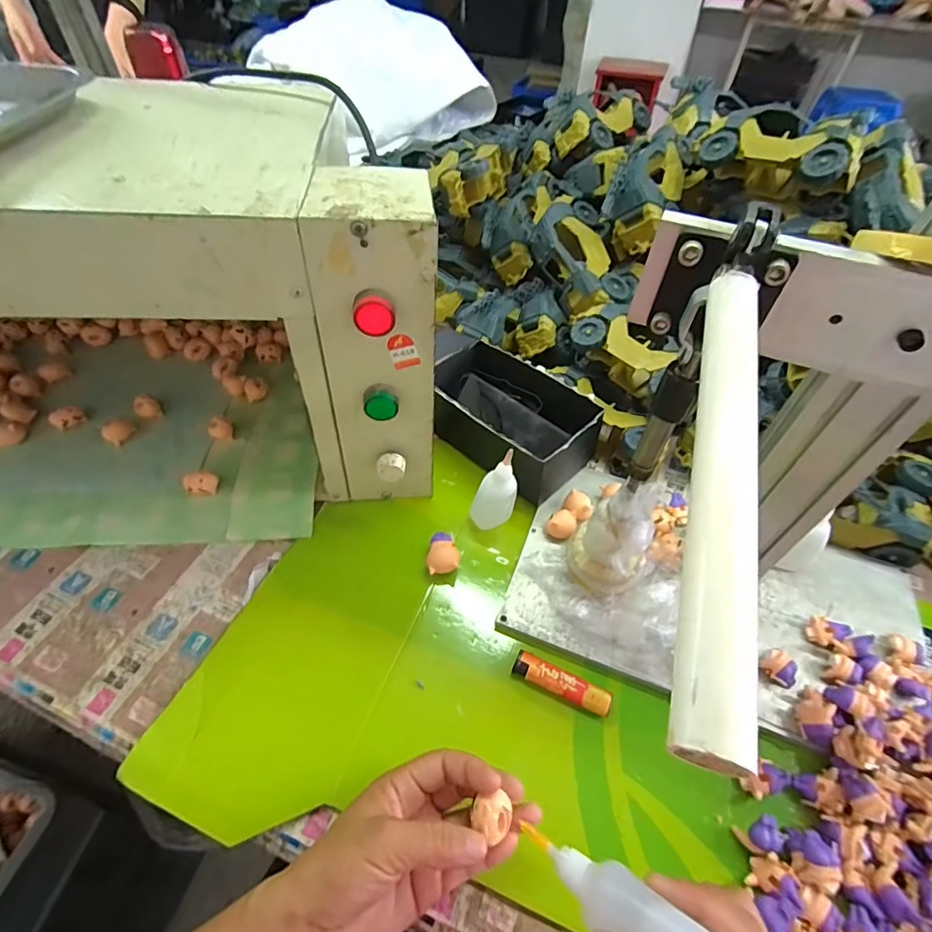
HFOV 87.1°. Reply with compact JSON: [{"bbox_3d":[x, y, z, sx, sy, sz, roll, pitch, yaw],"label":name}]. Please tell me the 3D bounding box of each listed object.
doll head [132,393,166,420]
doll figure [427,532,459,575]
[{"bbox_3d":[-0.361,-0.066,0.559,0.026,0.026,0.025,-32,58,-26],"label":"doll head"},{"bbox_3d":[-0.022,0.083,0.462,0.028,0.025,0.042,-4,50,-6],"label":"doll figure"}]

